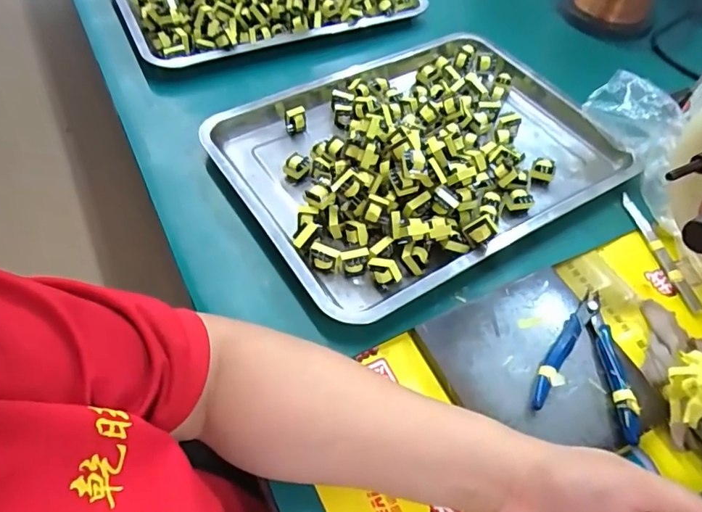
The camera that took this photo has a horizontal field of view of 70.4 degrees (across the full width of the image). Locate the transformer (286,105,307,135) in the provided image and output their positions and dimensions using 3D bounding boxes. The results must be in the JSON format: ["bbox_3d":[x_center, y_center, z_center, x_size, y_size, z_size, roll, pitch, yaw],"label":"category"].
[{"bbox_3d":[-0.059,-0.147,0.538,0.021,0.029,0.011,-12,57,-12],"label":"transformer"}]

